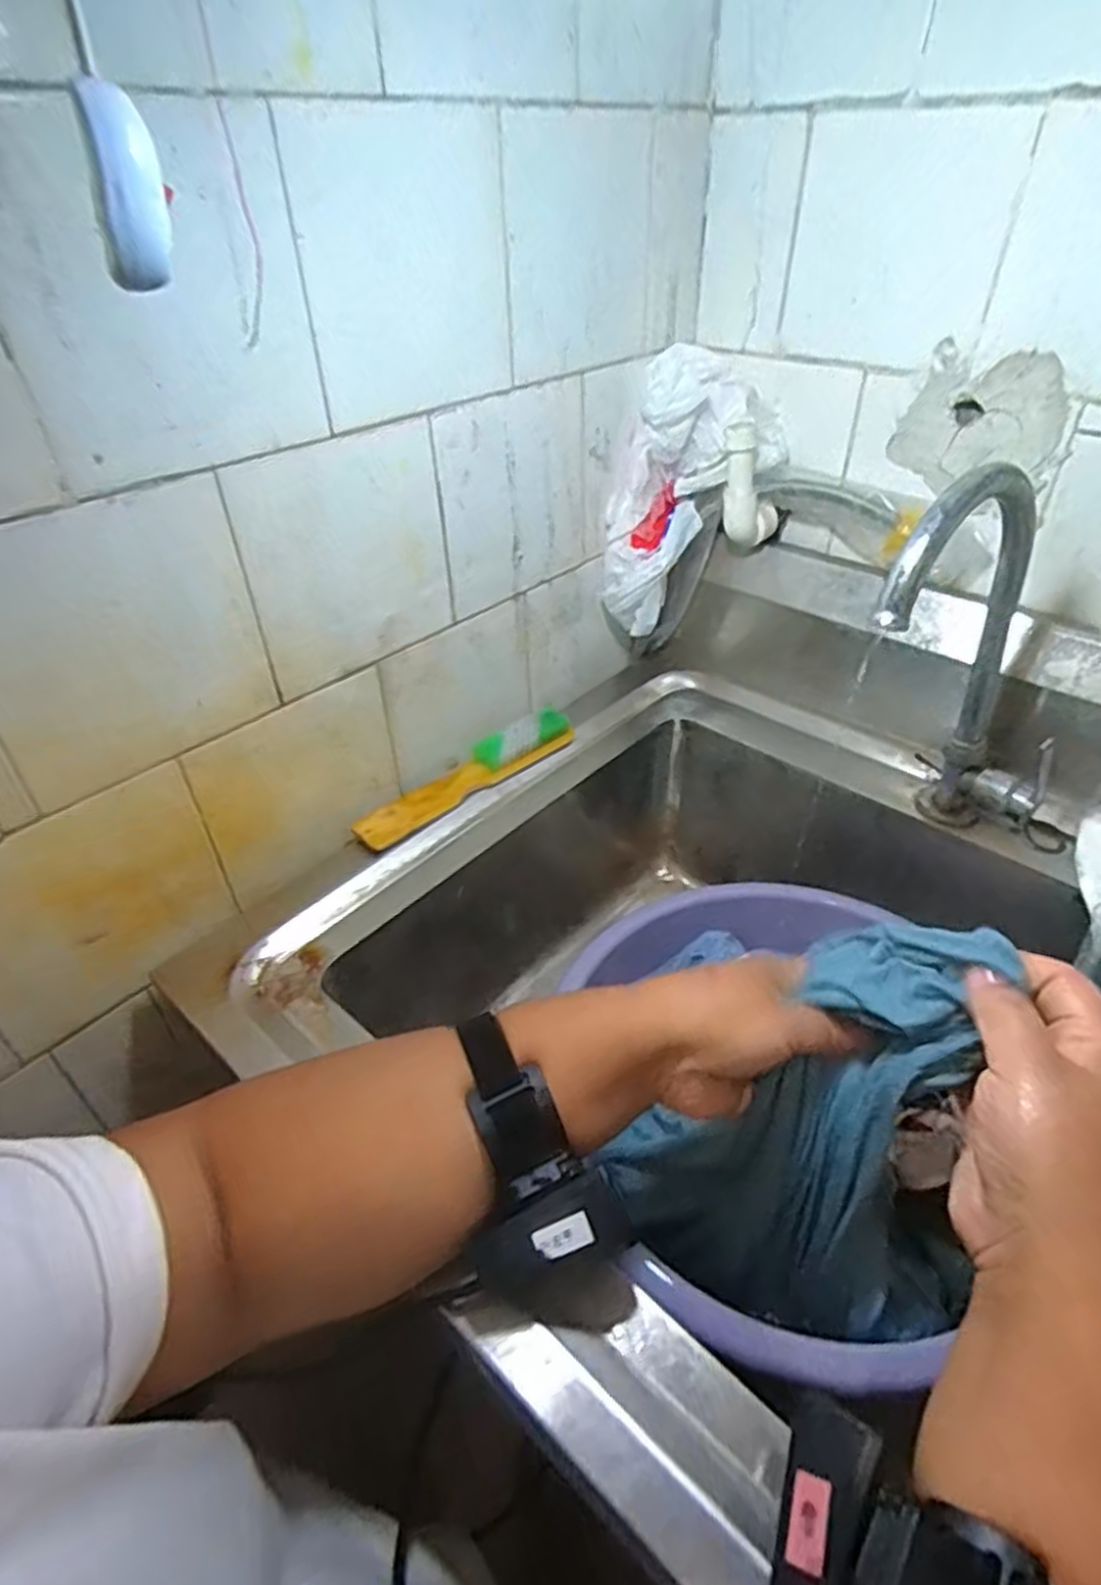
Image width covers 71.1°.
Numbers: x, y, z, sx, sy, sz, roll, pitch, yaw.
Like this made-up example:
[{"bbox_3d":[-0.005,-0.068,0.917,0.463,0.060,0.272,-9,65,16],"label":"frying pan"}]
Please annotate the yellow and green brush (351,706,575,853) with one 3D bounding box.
[{"bbox_3d":[-0.062,-0.015,0.618,0.208,0.032,0.037,-33,48,-32],"label":"yellow and green brush"}]

